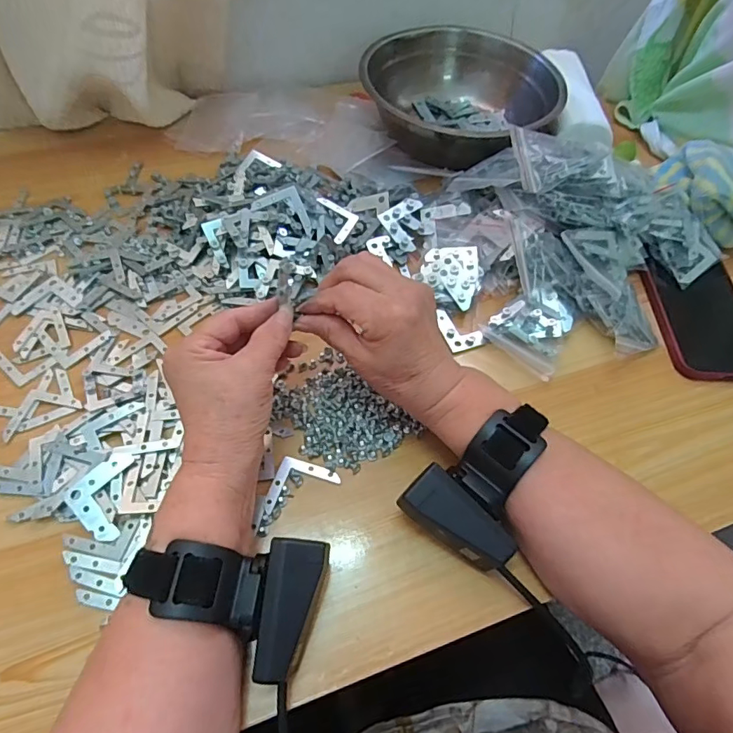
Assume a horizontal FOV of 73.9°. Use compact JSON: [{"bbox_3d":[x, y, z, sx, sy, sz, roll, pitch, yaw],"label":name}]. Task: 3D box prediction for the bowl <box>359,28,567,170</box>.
[{"bbox_3d":[0.099,-0.292,0.531,0.190,0.072,0.190,-1,58,1],"label":"bowl"}]

